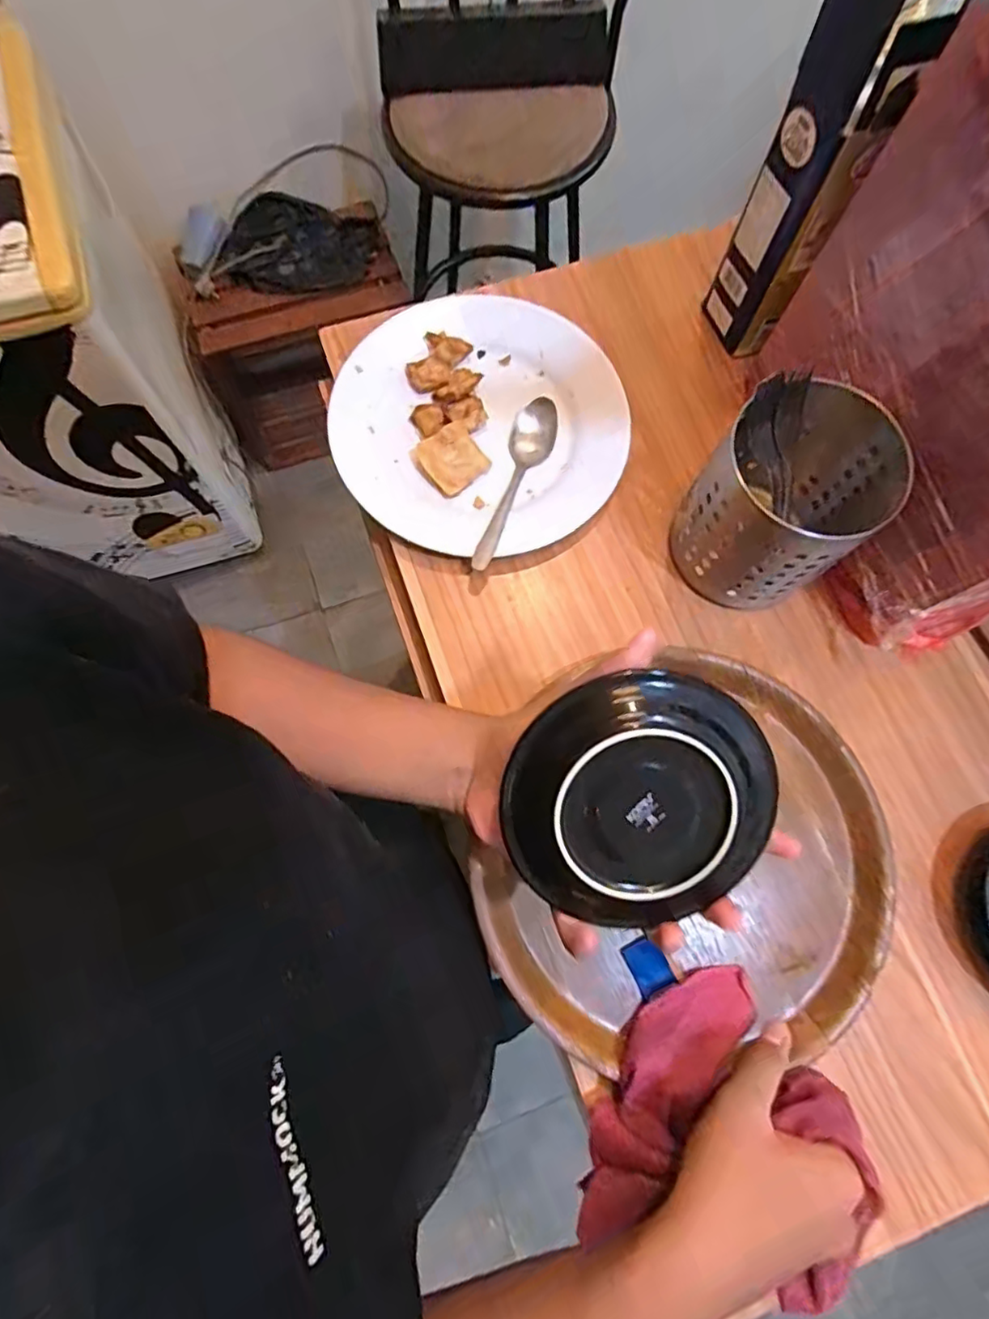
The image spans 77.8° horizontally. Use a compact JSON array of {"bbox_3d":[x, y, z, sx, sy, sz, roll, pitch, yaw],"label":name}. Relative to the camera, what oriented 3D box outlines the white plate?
[{"bbox_3d":[-0.013,-0.203,0.528,0.240,0.029,0.239,0,75,-1],"label":"white plate"}]

